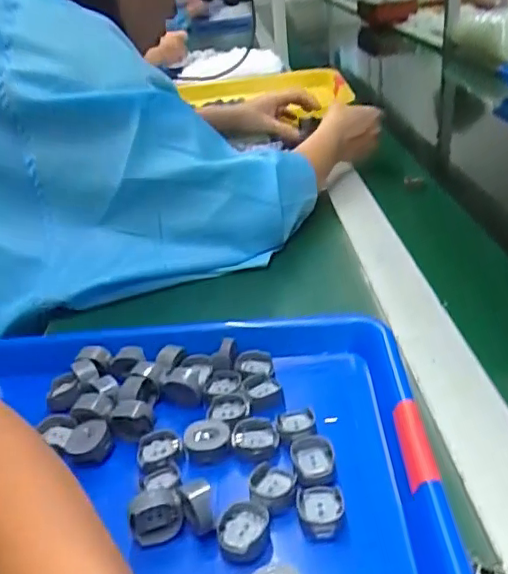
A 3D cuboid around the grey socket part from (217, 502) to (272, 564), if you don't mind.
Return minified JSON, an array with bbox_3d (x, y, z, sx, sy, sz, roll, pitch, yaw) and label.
[{"bbox_3d":[-0.005,0.133,0.303,0.027,0.018,0.028,-5,30,3],"label":"grey socket part"}]

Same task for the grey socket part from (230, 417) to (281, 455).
[{"bbox_3d":[0.001,0.094,0.359,0.029,0.012,0.024,-7,30,-1],"label":"grey socket part"}]

